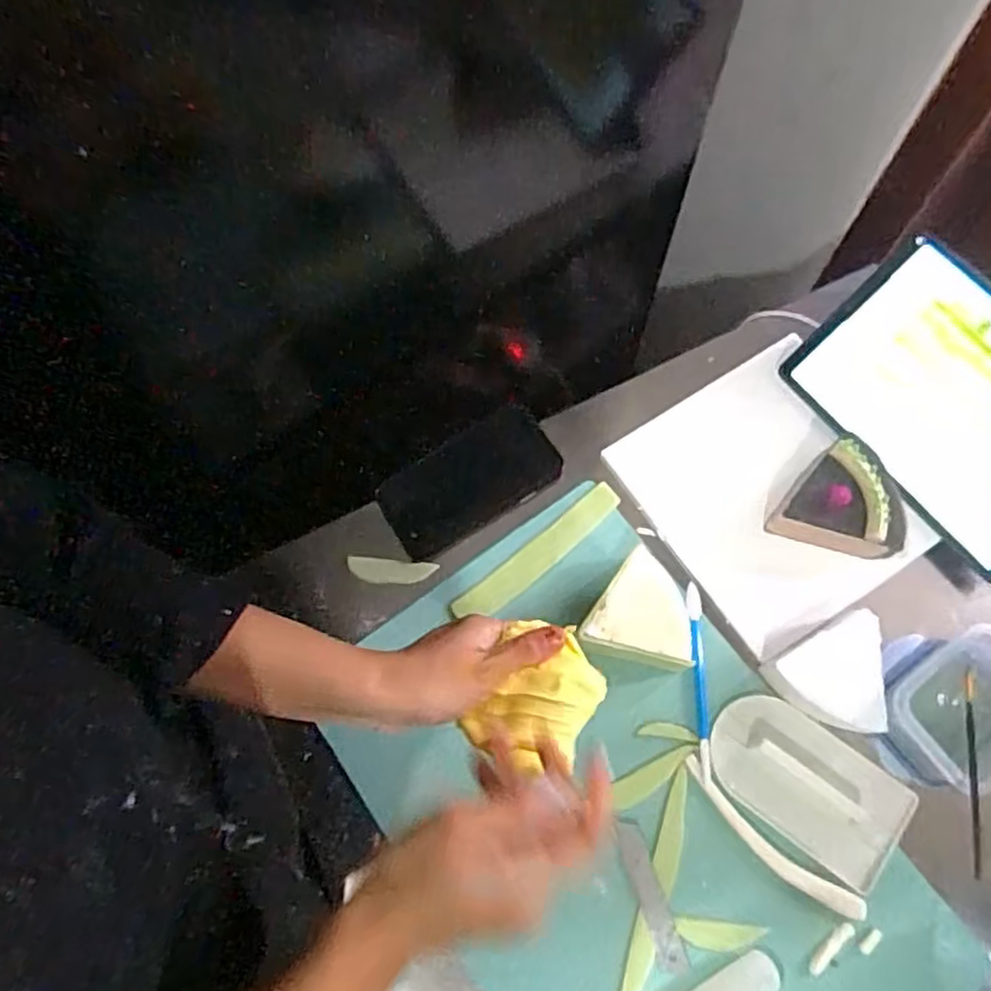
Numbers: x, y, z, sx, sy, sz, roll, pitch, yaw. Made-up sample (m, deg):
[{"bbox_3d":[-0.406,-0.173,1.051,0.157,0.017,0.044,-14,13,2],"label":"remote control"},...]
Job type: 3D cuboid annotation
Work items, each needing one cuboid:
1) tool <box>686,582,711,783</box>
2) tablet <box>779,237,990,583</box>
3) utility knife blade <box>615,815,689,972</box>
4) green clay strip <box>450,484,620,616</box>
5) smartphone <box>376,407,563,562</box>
[{"bbox_3d":[0.156,0.142,0.562,0.013,0.010,0.150,1,70,2],"label":"tool"},{"bbox_3d":[0.359,-0.067,0.566,0.012,0.149,0.241,-14,62,-51],"label":"tablet"},{"bbox_3d":[0.109,0.281,0.513,0.020,0.004,0.100,-18,71,-5],"label":"utility knife blade"},{"bbox_3d":[0.035,0.048,0.600,0.163,0.011,0.027,-39,74,-11],"label":"green clay strip"},{"bbox_3d":[-0.023,-0.013,0.629,0.152,0.014,0.083,-30,72,-9],"label":"smartphone"}]

